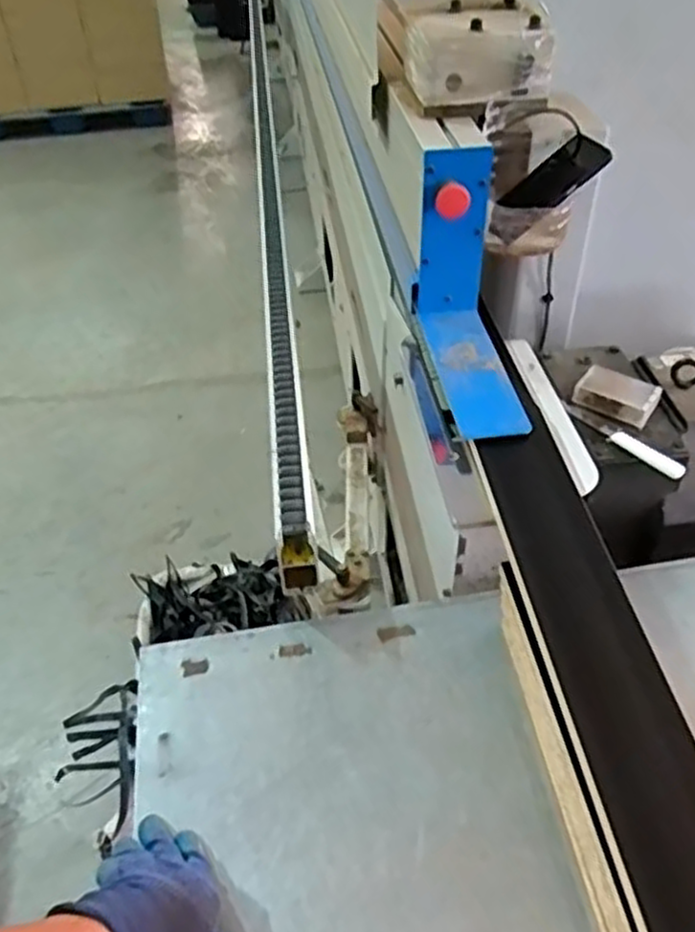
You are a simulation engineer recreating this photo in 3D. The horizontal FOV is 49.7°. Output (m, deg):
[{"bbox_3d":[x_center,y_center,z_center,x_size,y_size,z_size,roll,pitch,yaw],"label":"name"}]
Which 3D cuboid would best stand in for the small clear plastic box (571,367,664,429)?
[{"bbox_3d":[0.339,-0.088,0.946,0.097,0.036,0.054,24,49,27],"label":"small clear plastic box"}]

